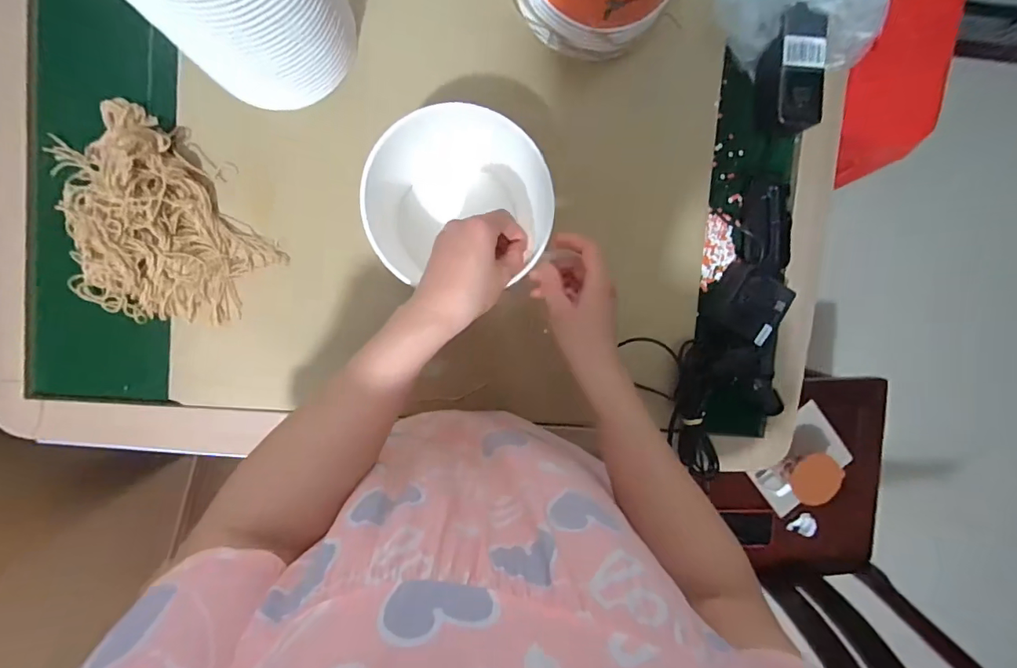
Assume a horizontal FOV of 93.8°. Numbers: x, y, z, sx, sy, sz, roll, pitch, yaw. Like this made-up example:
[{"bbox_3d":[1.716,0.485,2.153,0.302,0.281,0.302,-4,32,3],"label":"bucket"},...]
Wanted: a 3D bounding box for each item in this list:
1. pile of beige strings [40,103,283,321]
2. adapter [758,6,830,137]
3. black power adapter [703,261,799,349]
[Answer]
[{"bbox_3d":[-0.378,-0.110,0.482,0.184,0.054,0.240,-36,97,-3],"label":"pile of beige strings"},{"bbox_3d":[0.329,-0.301,0.552,0.062,0.040,0.126,-5,95,-6],"label":"adapter"},{"bbox_3d":[0.286,-0.036,0.571,0.072,0.043,0.085,32,90,-8],"label":"black power adapter"}]

